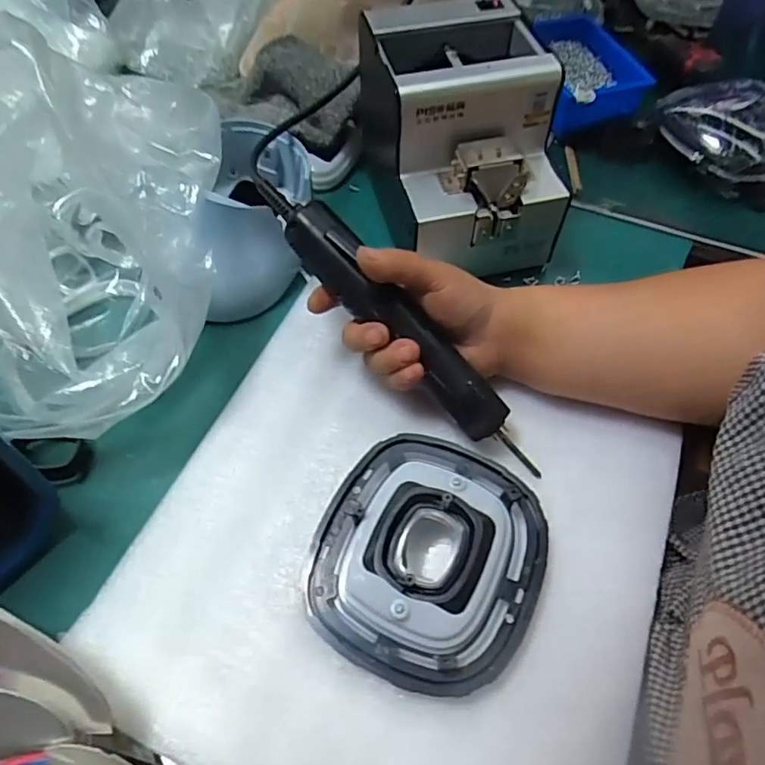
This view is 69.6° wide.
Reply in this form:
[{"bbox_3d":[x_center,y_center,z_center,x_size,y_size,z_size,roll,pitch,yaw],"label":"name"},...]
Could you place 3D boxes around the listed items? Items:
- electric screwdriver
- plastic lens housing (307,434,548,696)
[{"bbox_3d":[0.006,-0.046,0.371,0.266,0.034,0.033,46,65,4],"label":"electric screwdriver"},{"bbox_3d":[0.028,0.101,0.330,0.131,0.034,0.144,-1,59,1],"label":"plastic lens housing"}]

